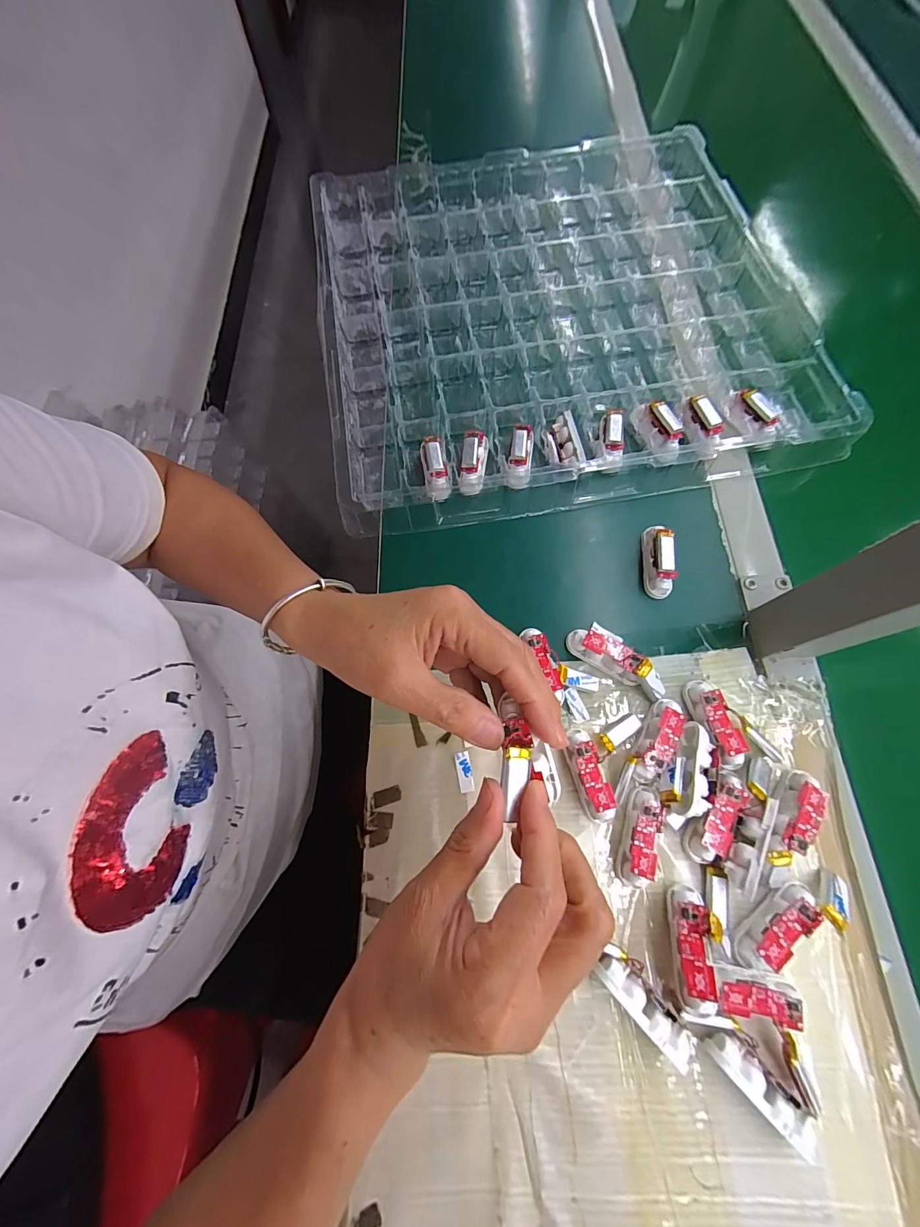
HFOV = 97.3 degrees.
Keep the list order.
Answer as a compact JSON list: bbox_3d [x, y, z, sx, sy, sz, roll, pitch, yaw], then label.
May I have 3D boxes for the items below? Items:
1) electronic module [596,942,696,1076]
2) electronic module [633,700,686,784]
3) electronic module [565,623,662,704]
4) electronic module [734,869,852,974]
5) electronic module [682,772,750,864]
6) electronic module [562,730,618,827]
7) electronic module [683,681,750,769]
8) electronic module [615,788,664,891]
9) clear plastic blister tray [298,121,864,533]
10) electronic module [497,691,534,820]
[{"bbox_3d":[0.109,0.229,0.240,0.022,0.022,0.059,-41,75,-11],"label":"electronic module"},{"bbox_3d":[0.141,0.090,0.287,0.017,0.016,0.061,32,75,11],"label":"electronic module"},{"bbox_3d":[0.121,0.034,0.307,0.077,0.025,0.029,38,76,13],"label":"electronic module"},{"bbox_3d":[0.207,0.188,0.251,0.080,0.019,0.023,-28,73,-8],"label":"electronic module"},{"bbox_3d":[0.170,0.136,0.271,0.020,0.019,0.059,35,76,12],"label":"electronic module"},{"bbox_3d":[0.089,0.113,0.281,0.018,0.018,0.060,-15,71,-4],"label":"electronic module"},{"bbox_3d":[0.183,0.079,0.291,0.019,0.020,0.062,-14,71,-3],"label":"electronic module"},{"bbox_3d":[0.120,0.149,0.269,0.017,0.020,0.062,17,73,7],"label":"electronic module"},{"bbox_3d":[0.091,-0.321,0.422,0.455,0.034,0.465,-9,71,-1],"label":"clear plastic blister tray"},{"bbox_3d":[0.027,0.070,0.197,0.015,0.009,0.056,1,66,2],"label":"electronic module"}]

